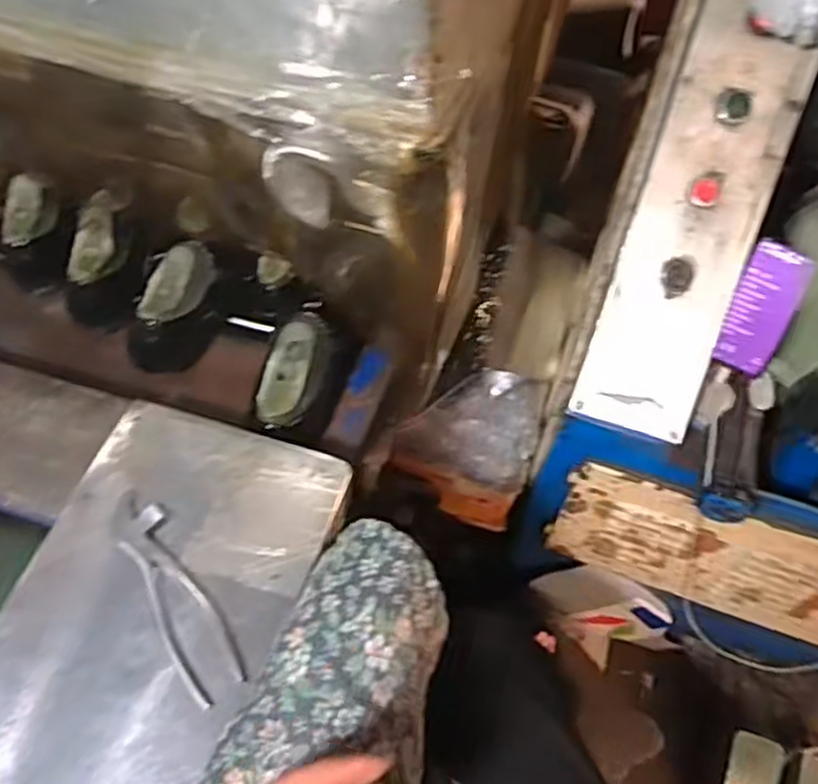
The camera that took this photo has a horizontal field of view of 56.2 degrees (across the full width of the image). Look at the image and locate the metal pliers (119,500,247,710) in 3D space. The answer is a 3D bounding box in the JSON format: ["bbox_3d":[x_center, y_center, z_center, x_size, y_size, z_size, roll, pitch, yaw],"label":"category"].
[{"bbox_3d":[-0.188,0.164,0.616,0.045,0.007,0.174,-27,63,-16],"label":"metal pliers"}]

